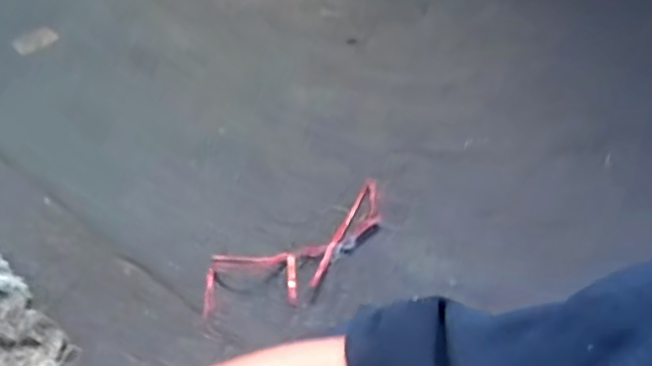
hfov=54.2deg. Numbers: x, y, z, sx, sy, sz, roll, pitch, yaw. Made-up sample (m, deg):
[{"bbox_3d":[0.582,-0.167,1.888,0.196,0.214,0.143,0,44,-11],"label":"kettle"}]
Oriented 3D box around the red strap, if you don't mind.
[{"bbox_3d":[-0.043,0.105,1.000,0.332,0.034,0.125,-21,58,-17],"label":"red strap"}]

